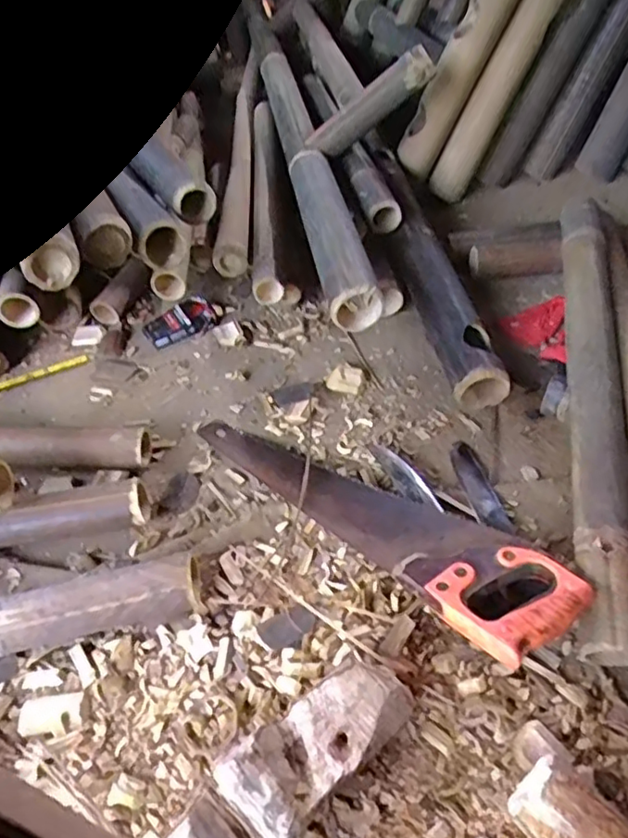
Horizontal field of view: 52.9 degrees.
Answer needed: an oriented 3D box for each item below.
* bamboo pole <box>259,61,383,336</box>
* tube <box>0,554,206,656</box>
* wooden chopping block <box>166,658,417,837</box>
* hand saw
[{"bbox_3d":[-0.014,-0.446,1.085,0.072,0.092,0.854,-9,44,-4],"label":"bamboo pole"},{"bbox_3d":[-0.255,0.198,0.639,0.276,0.059,0.057,-10,44,-6],"label":"tube"},{"bbox_3d":[-0.050,0.314,0.494,0.315,0.063,0.084,-36,52,-29],"label":"wooden chopping block"},{"bbox_3d":[0.059,0.094,0.723,0.118,0.025,0.496,-33,41,-28],"label":"hand saw"}]

